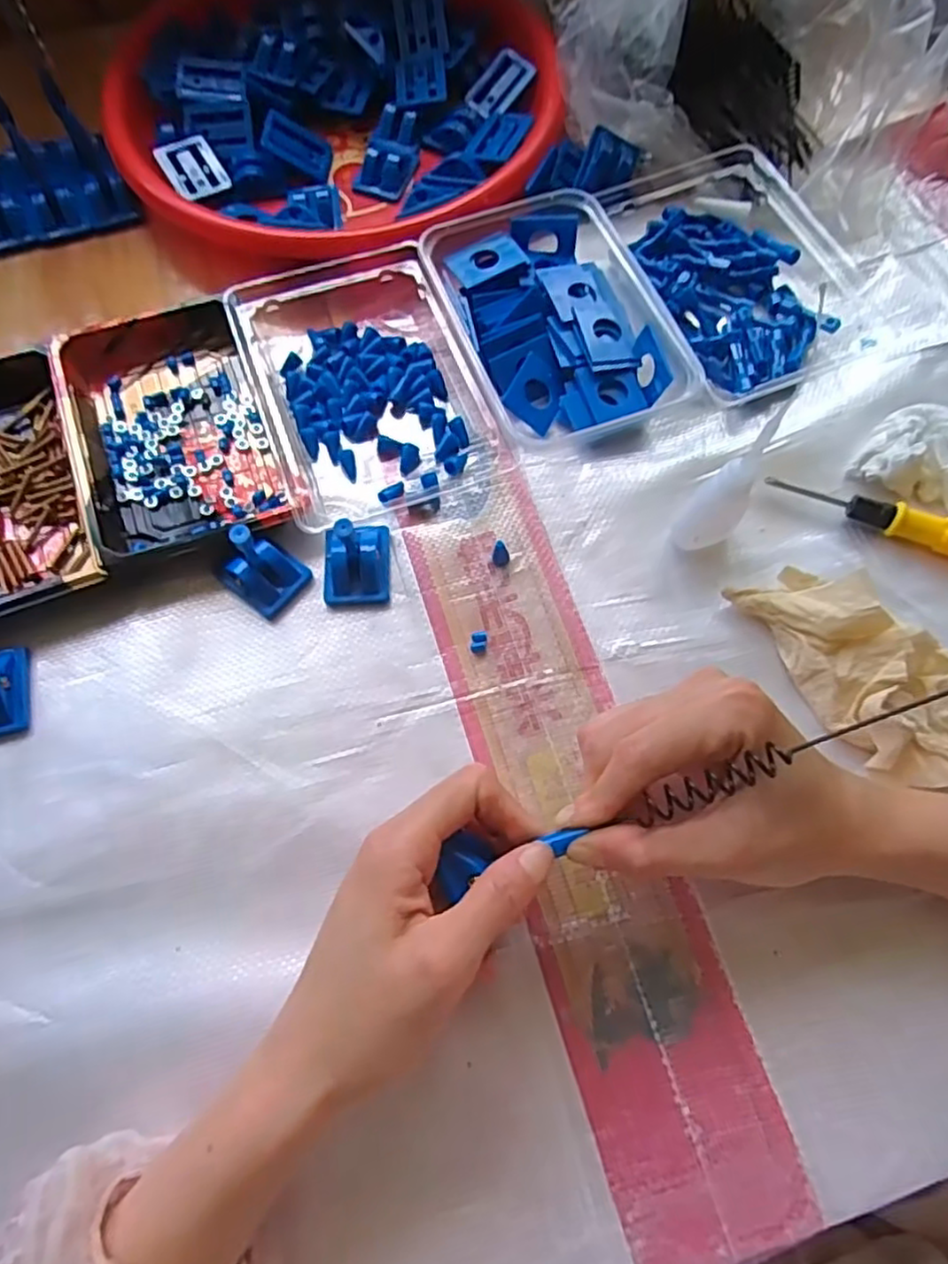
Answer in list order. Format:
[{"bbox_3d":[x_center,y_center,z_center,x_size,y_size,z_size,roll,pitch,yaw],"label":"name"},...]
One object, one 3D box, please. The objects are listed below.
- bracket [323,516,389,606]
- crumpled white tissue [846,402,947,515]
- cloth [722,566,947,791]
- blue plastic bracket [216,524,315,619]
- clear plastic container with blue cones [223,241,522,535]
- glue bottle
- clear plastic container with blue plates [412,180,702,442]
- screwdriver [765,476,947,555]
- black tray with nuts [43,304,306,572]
[{"bbox_3d":[-0.062,-0.043,0.350,0.033,0.045,0.044,-2,68,0],"label":"bracket"},{"bbox_3d":[0.255,-0.088,0.369,0.086,0.025,0.052,34,72,13],"label":"crumpled white tissue"},{"bbox_3d":[0.193,0.017,0.327,0.071,0.037,0.144,-40,73,-14],"label":"cloth"},{"bbox_3d":[-0.110,-0.036,0.346,0.038,0.045,0.032,36,73,14],"label":"blue plastic bracket"},{"bbox_3d":[-0.064,-0.147,0.393,0.118,0.030,0.166,-19,69,-7],"label":"clear plastic container with blue cones"},{"bbox_3d":[0.121,-0.071,0.325,0.027,0.106,0.025,29,71,11],"label":"glue bottle"},{"bbox_3d":[0.045,-0.184,0.403,0.118,0.036,0.150,-14,69,-5],"label":"clear plastic container with blue plates"},{"bbox_3d":[0.227,-0.057,0.363,0.138,0.019,0.018,20,70,8],"label":"screwdriver"},{"bbox_3d":[-0.167,-0.113,0.382,0.100,0.026,0.159,-21,70,-8],"label":"black tray with nuts"}]

